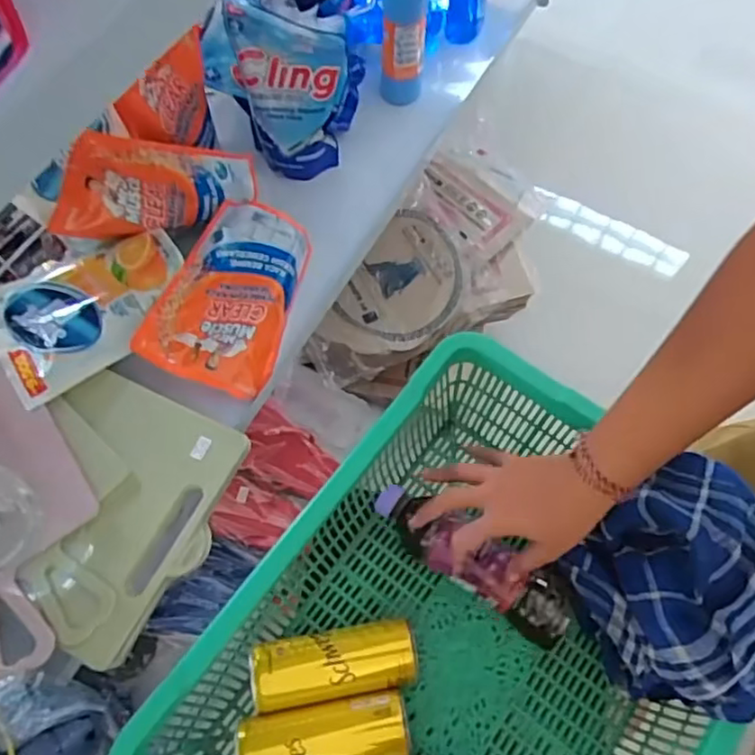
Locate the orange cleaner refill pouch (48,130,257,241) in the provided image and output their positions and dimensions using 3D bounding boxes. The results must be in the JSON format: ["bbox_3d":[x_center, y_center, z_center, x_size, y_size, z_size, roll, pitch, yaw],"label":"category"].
[{"bbox_3d":[-0.226,-0.176,0.665,0.185,0.147,0.046,6,43,-41],"label":"orange cleaner refill pouch"}]

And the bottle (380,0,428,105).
[{"bbox_3d":[0.030,-0.393,0.734,0.046,0.207,0.039,-4,66,-3],"label":"bottle"}]

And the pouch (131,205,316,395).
[{"bbox_3d":[-0.152,-0.086,0.661,0.128,0.057,0.194,16,67,6],"label":"pouch"}]

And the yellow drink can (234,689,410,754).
[{"bbox_3d":[-0.044,0.289,0.517,0.133,0.047,0.049,-8,66,-5],"label":"yellow drink can"}]

